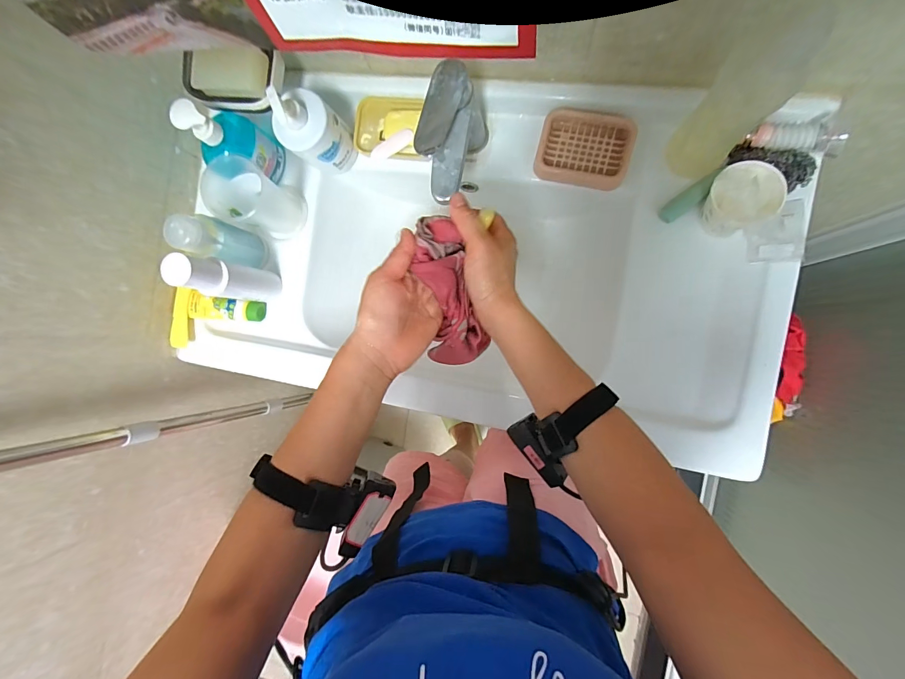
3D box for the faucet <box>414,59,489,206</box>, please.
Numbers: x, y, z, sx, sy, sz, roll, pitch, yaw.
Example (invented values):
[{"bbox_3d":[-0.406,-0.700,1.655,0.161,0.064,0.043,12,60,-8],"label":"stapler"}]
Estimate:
[{"bbox_3d":[-0.001,-0.245,0.503,0.054,0.144,0.141,14,92,9],"label":"faucet"}]

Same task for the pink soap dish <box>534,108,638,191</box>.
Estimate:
[{"bbox_3d":[0.182,-0.264,0.530,0.122,0.025,0.094,14,92,9],"label":"pink soap dish"}]

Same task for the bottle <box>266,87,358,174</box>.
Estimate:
[{"bbox_3d":[-0.202,-0.296,0.539,0.081,0.146,0.074,0,90,9],"label":"bottle"}]

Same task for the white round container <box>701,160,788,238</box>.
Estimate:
[{"bbox_3d":[0.333,-0.163,0.459,0.078,0.073,0.069,-25,86,8],"label":"white round container"}]

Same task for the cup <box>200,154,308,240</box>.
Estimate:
[{"bbox_3d":[-0.295,-0.210,0.581,0.088,0.114,0.087,0,90,9],"label":"cup"}]

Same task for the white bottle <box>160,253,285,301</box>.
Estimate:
[{"bbox_3d":[-0.322,-0.086,0.550,0.049,0.188,0.052,16,92,9],"label":"white bottle"}]

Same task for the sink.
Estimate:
[{"bbox_3d":[0.031,-0.123,0.631,0.837,0.182,0.471,10,91,9],"label":"sink"}]

